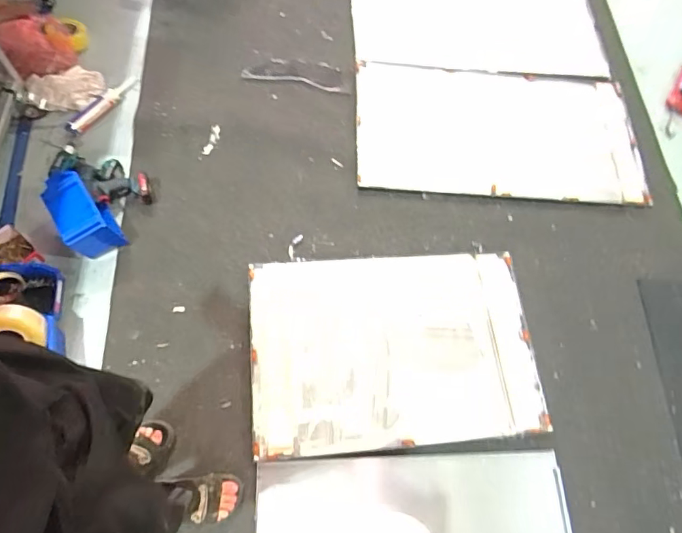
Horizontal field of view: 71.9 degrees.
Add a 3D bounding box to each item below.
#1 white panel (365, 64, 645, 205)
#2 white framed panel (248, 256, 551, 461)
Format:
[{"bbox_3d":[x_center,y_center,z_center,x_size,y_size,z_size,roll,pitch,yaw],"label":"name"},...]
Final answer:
[{"bbox_3d":[0.580,-0.508,1.738,1.047,0.044,0.579,5,62,3],"label":"white panel"},{"bbox_3d":[0.154,0.236,1.407,0.825,0.034,0.555,-2,69,-8],"label":"white framed panel"}]

